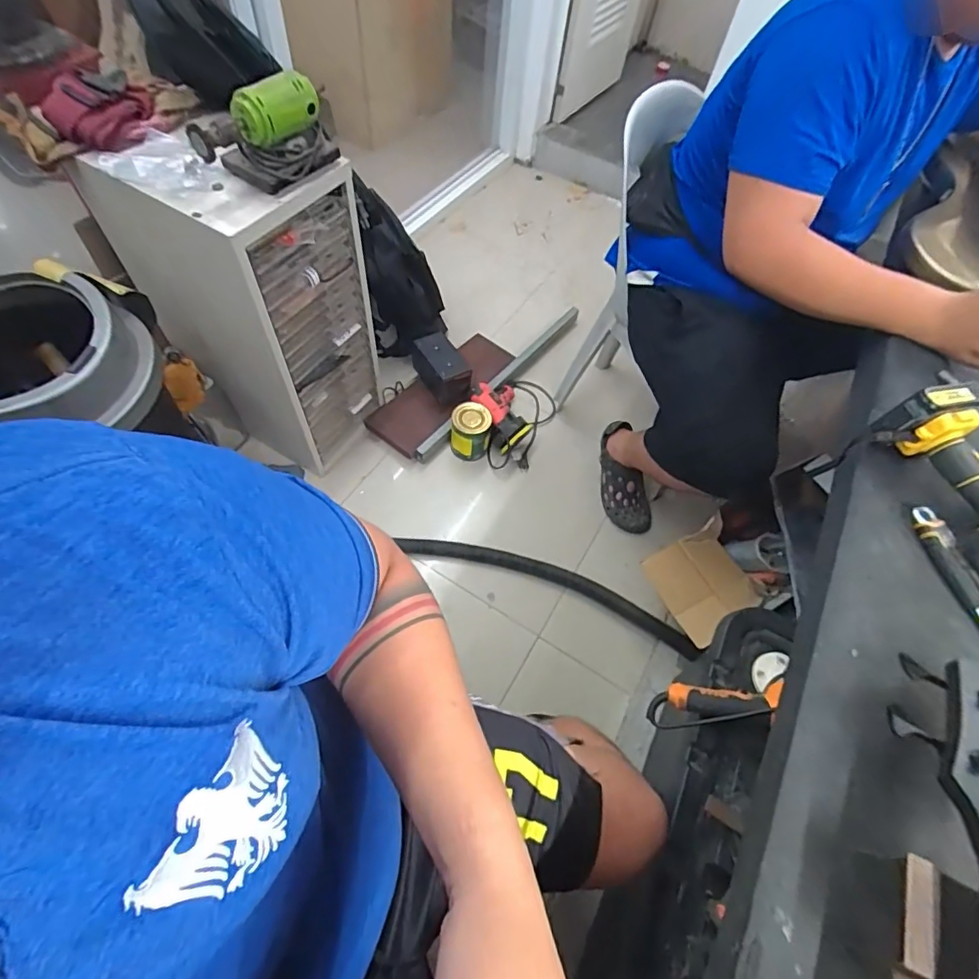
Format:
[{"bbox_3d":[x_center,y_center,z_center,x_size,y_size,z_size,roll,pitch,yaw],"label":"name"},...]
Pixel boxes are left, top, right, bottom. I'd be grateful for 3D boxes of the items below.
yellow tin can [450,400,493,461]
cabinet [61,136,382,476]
[{"bbox_3d":[-0.051,-0.157,1.406,0.104,0.133,0.107,3,59,-5],"label":"yellow tin can"},{"bbox_3d":[-0.488,-0.396,1.127,0.351,0.650,0.310,31,61,12],"label":"cabinet"}]

